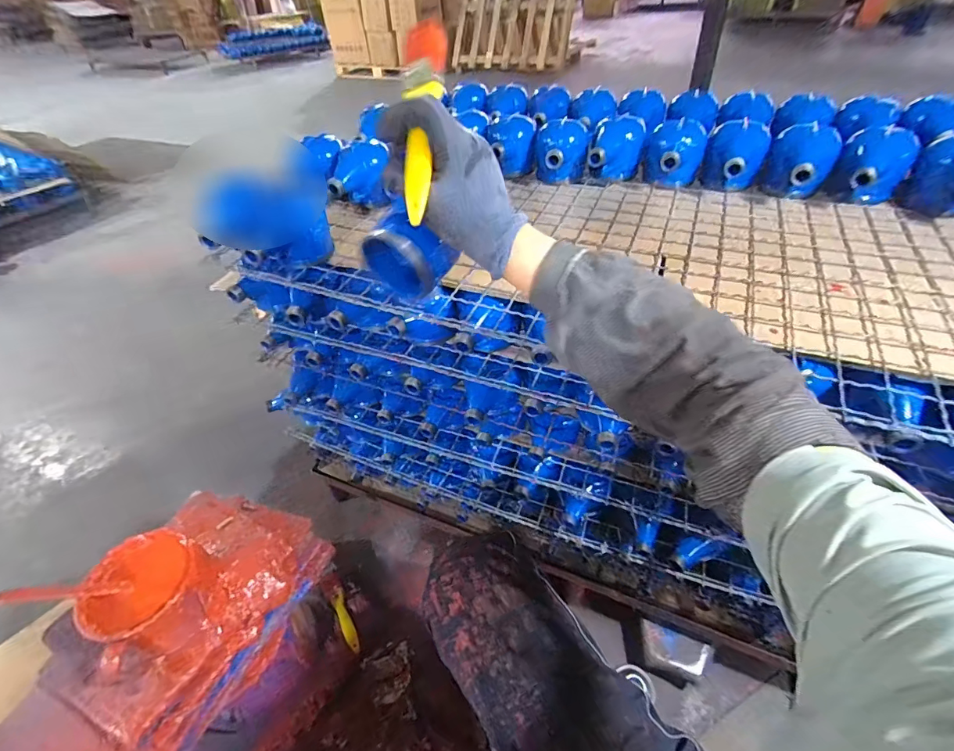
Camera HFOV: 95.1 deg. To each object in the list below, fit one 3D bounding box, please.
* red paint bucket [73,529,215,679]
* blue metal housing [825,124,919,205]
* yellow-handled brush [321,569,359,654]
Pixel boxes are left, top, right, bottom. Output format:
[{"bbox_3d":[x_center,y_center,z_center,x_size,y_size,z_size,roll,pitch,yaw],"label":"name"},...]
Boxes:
[{"bbox_3d":[-0.436,0.298,0.597,0.153,0.092,0.136,30,54,29],"label":"red paint bucket"},{"bbox_3d":[0.464,-0.247,0.514,0.068,0.069,0.072,31,55,29],"label":"blue metal housing"},{"bbox_3d":[-0.256,0.444,0.830,0.033,0.018,0.158,-28,50,-22],"label":"yellow-handled brush"}]

